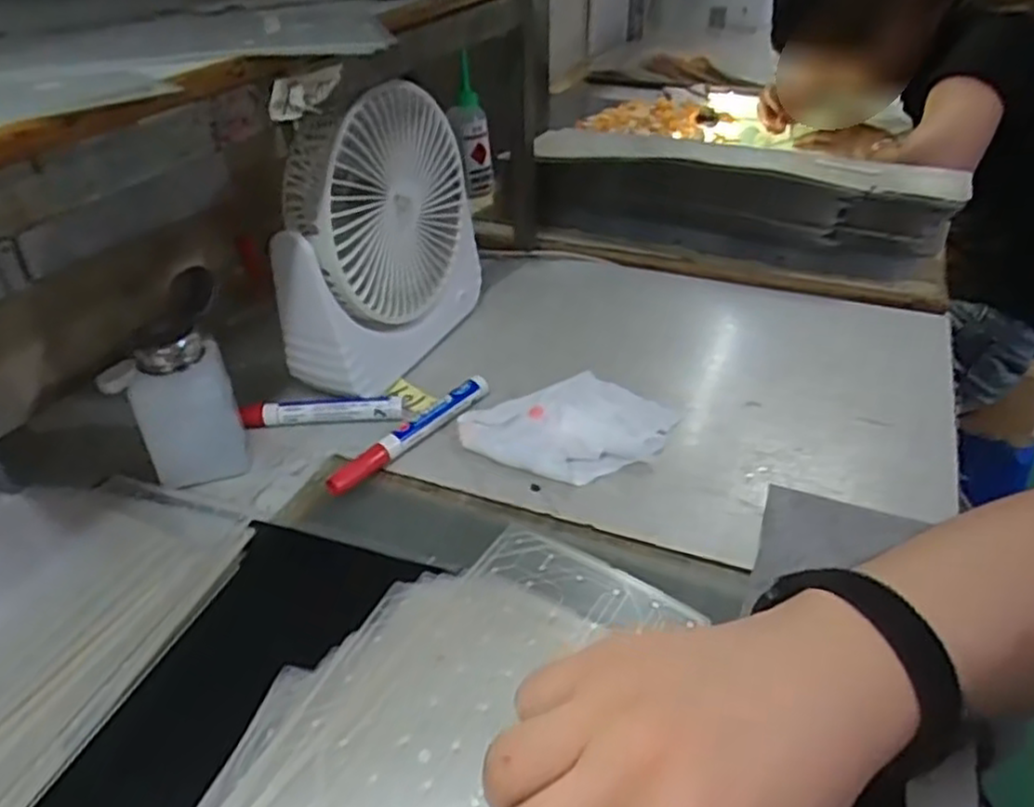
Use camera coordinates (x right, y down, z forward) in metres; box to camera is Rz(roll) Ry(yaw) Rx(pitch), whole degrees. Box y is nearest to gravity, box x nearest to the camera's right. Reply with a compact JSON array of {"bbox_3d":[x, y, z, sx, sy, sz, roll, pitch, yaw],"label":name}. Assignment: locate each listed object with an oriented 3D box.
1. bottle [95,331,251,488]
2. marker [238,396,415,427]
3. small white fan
[{"bbox_3d":[-0.208,0.006,0.463,0.061,0.096,0.041,-20,38,-21],"label":"bottle"},{"bbox_3d":[-0.137,0.006,0.522,0.117,0.018,0.015,-5,35,-1],"label":"marker"},{"bbox_3d":[-0.100,-0.120,0.542,0.059,0.196,0.190,14,39,23],"label":"small white fan"}]

